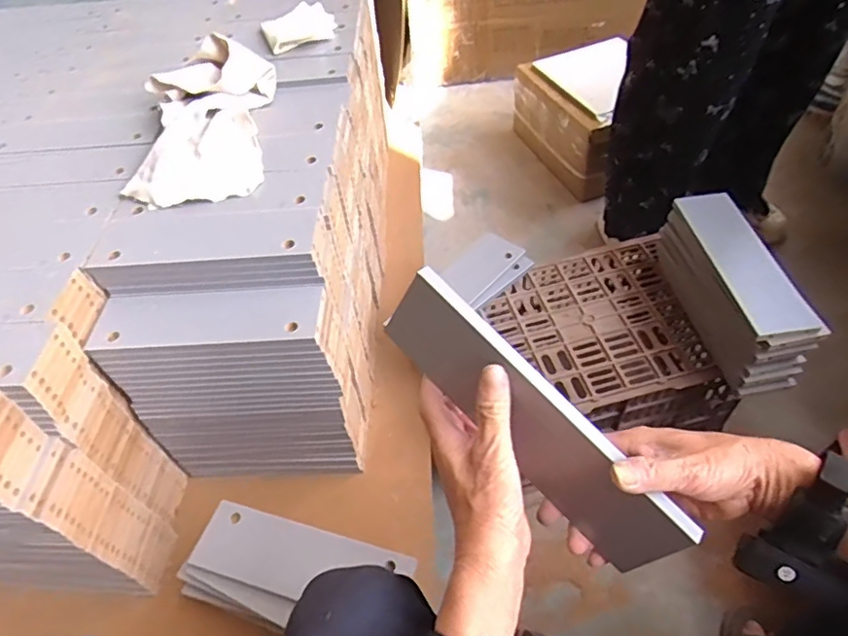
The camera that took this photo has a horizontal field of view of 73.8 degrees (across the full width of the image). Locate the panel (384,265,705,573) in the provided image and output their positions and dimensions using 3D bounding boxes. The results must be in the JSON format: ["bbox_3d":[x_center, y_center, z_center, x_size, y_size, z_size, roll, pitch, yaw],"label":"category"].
[{"bbox_3d":[0.077,0.077,0.431,0.263,0.082,0.012,45,46,11],"label":"panel"}]

